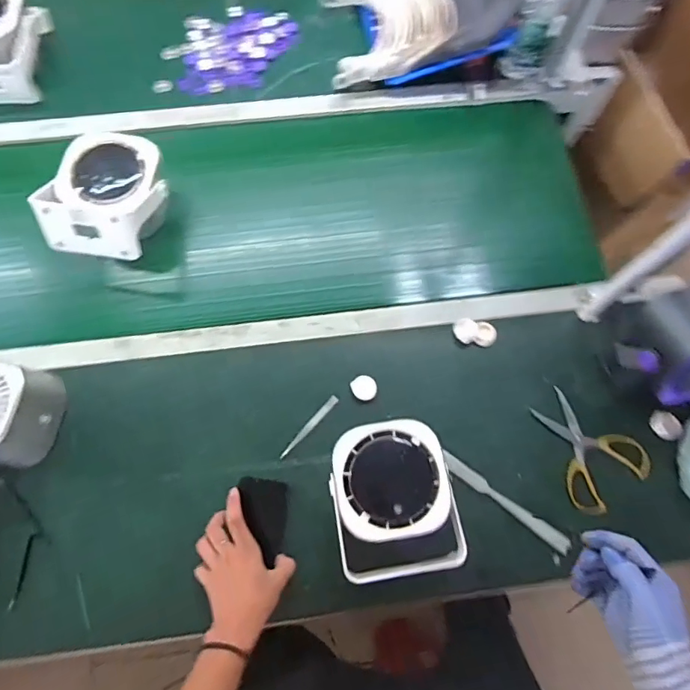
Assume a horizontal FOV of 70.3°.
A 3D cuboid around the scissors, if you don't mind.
[{"bbox_3d":[0.375,0.156,0.766,0.140,0.017,0.177,-32,76,-10],"label":"scissors"}]

